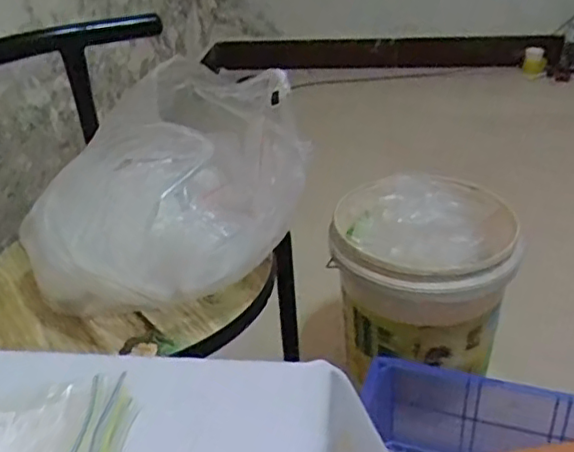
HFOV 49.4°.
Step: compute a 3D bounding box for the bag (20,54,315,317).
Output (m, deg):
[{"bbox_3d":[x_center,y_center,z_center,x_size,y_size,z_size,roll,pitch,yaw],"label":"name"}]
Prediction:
[{"bbox_3d":[-0.127,-0.035,0.680,0.207,0.212,0.266,24,42,37],"label":"bag"}]

